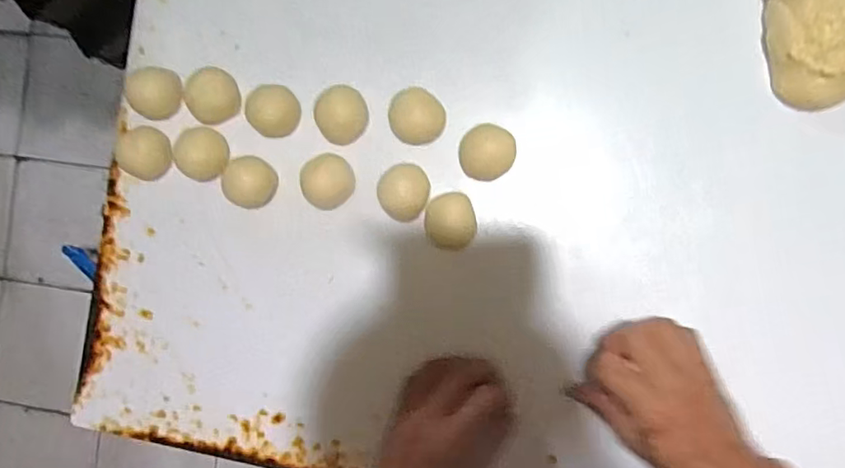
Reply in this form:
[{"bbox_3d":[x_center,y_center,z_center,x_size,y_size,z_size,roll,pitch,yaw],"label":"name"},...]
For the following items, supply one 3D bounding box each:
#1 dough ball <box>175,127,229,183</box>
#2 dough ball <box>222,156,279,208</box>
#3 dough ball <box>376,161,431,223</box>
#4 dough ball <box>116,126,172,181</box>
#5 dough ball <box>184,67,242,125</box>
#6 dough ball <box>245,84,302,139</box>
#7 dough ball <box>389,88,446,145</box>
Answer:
[{"bbox_3d":[-0.192,-0.069,0.495,0.040,0.027,0.045,10,92,7],"label":"dough ball"},{"bbox_3d":[-0.148,-0.044,0.487,0.041,0.025,0.038,0,91,8],"label":"dough ball"},{"bbox_3d":[-0.016,-0.035,0.474,0.040,0.026,0.047,12,92,7],"label":"dough ball"},{"bbox_3d":[-0.245,-0.071,0.498,0.040,0.031,0.045,17,93,7],"label":"dough ball"},{"bbox_3d":[-0.180,-0.119,0.493,0.042,0.029,0.047,20,93,7],"label":"dough ball"},{"bbox_3d":[-0.126,-0.104,0.479,0.040,0.023,0.041,0,91,8],"label":"dough ball"},{"bbox_3d":[-0.005,-0.099,0.475,0.048,0.026,0.043,45,96,5],"label":"dough ball"}]

